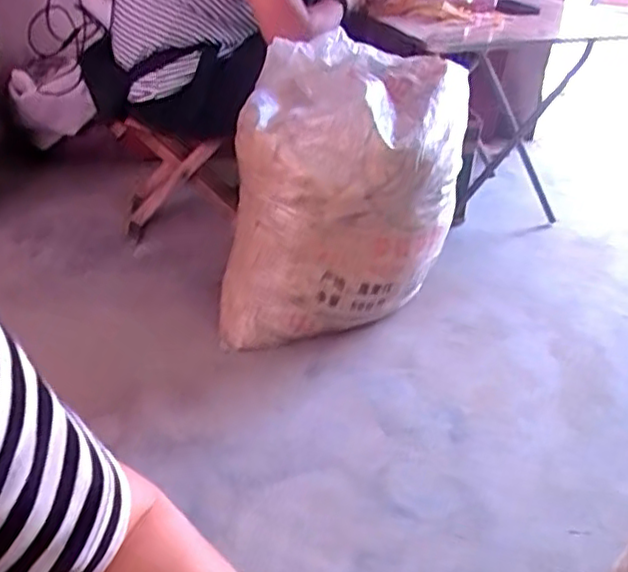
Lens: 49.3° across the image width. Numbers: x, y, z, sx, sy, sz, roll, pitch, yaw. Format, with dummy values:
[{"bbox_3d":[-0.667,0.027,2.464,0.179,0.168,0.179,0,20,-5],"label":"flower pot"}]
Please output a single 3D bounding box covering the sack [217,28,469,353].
[{"bbox_3d":[0.049,-0.152,1.238,0.394,0.467,0.310,5,32,2],"label":"sack"}]

